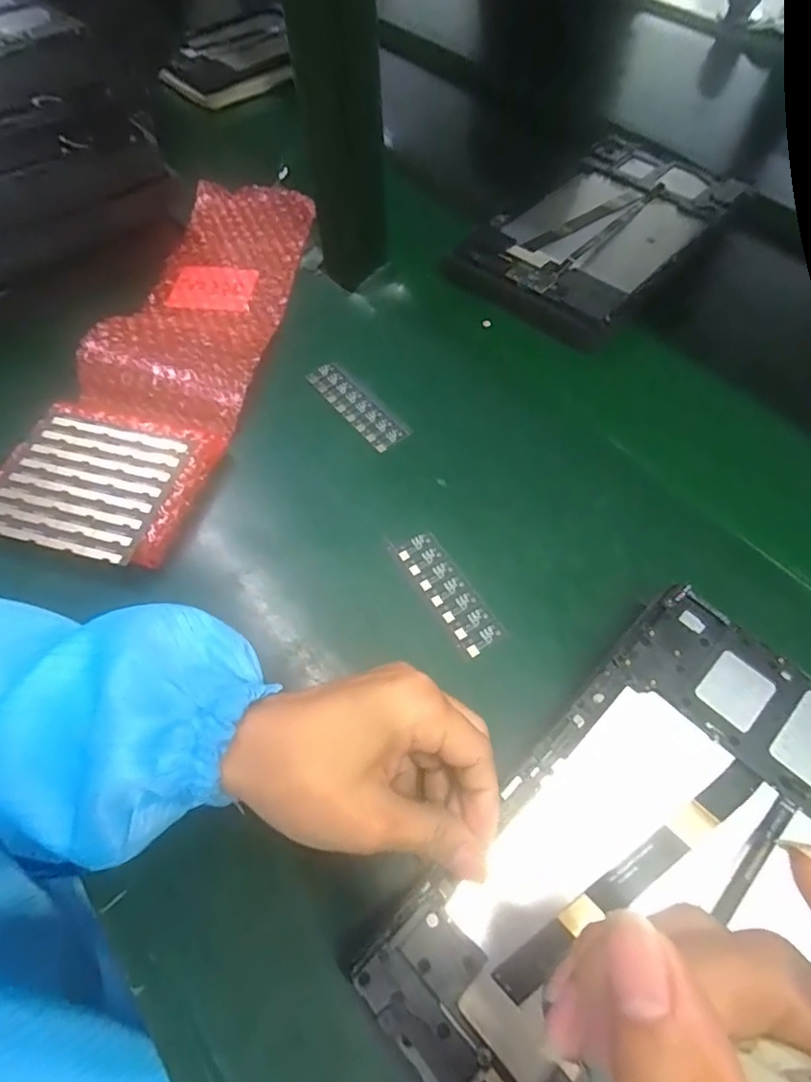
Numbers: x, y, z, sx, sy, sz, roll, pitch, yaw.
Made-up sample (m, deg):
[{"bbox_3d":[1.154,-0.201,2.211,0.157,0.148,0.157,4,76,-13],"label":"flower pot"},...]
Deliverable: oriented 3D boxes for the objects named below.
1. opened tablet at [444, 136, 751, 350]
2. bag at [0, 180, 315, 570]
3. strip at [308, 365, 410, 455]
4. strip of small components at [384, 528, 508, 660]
[{"bbox_3d":[0.169,-0.272,0.486,0.145,0.025,0.254,38,67,21],"label":"opened tablet"},{"bbox_3d":[-0.171,-0.170,0.434,0.127,0.028,0.398,7,60,5],"label":"bag"},{"bbox_3d":[-0.036,-0.100,0.406,0.028,0.004,0.093,-36,65,-18],"label":"strip"},{"bbox_3d":[0.025,0.029,0.326,0.027,0.004,0.082,-28,63,-14],"label":"strip of small components"}]

